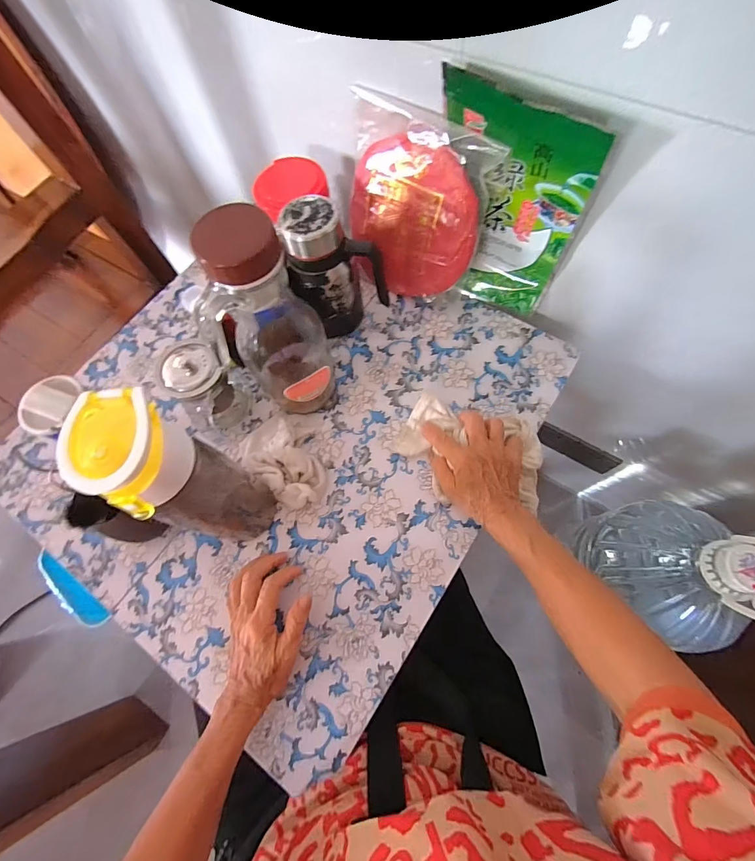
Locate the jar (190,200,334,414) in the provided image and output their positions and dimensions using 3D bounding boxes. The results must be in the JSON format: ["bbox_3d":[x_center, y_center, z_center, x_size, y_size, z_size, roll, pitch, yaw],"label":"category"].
[{"bbox_3d":[-0.111,-0.096,0.404,0.087,0.257,0.091,-1,69,3],"label":"jar"}]

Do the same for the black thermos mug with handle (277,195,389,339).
[{"bbox_3d":[-0.053,-0.200,0.487,0.108,0.162,0.075,-20,69,-4],"label":"black thermos mug with handle"}]

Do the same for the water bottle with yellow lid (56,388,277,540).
[{"bbox_3d":[-0.188,0.049,0.357,0.122,0.246,0.082,8,70,7],"label":"water bottle with yellow lid"}]

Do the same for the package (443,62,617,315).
[{"bbox_3d":[0.146,-0.252,0.456,0.173,0.242,0.026,30,74,14],"label":"package"}]

